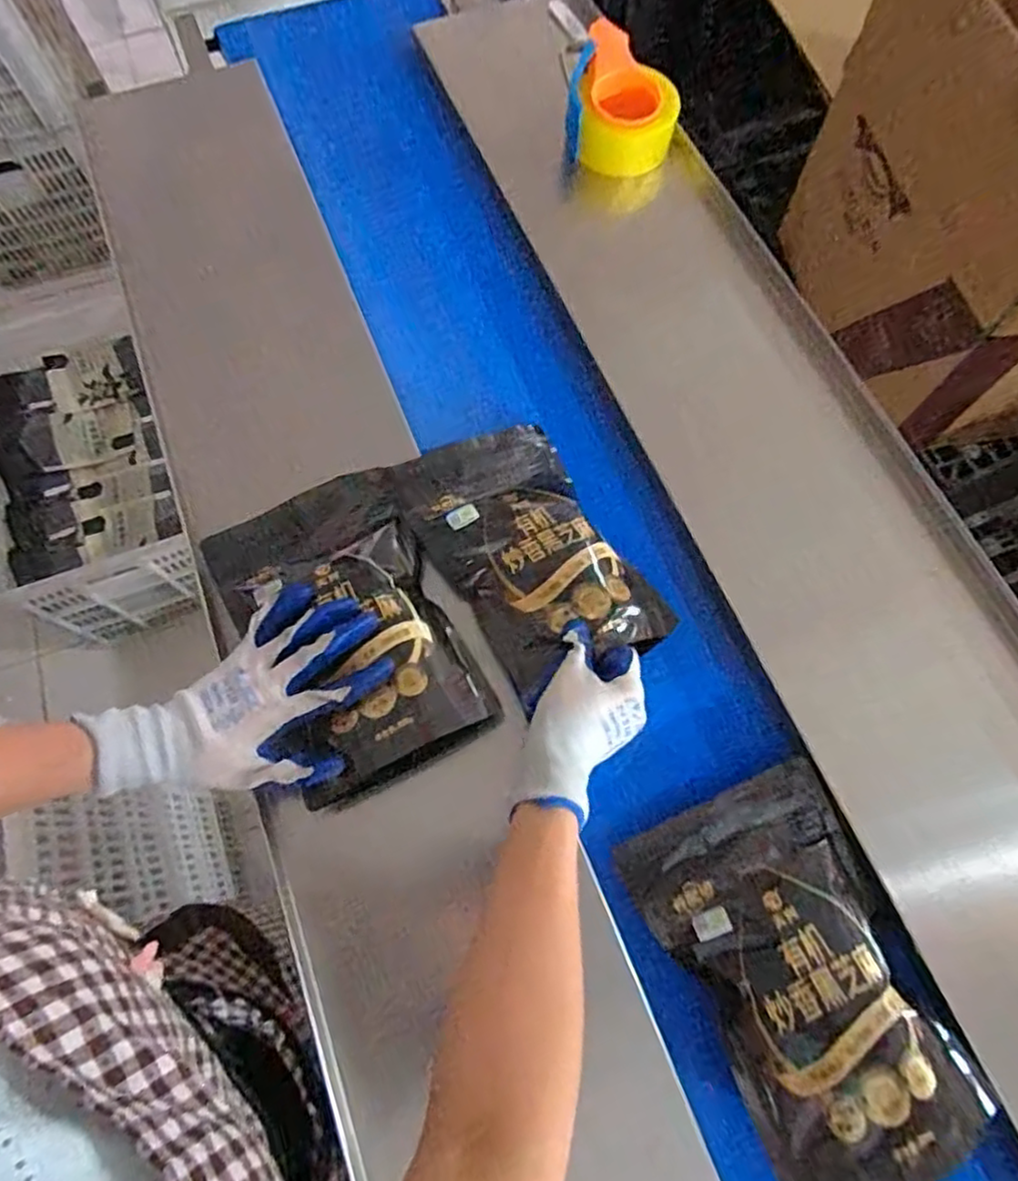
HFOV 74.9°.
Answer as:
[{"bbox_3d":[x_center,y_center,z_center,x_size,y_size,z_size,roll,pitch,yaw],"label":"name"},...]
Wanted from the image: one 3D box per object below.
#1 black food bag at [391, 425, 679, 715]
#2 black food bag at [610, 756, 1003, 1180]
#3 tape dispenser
[{"bbox_3d":[0.019,-0.037,0.587,0.160,0.064,0.243,-28,72,-10],"label":"black food bag"},{"bbox_3d":[0.218,0.274,0.483,0.175,0.052,0.254,-24,72,-9],"label":"black food bag"},{"bbox_3d":[0.133,-0.564,0.778,0.126,0.083,0.117,8,70,3],"label":"tape dispenser"}]

